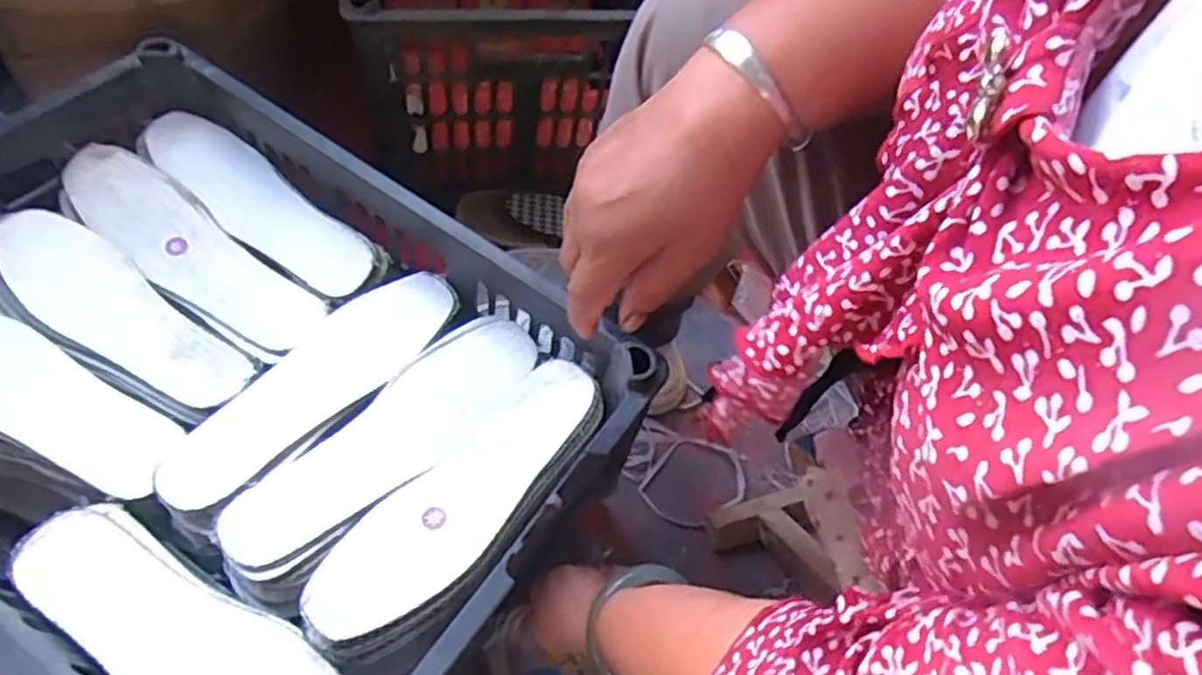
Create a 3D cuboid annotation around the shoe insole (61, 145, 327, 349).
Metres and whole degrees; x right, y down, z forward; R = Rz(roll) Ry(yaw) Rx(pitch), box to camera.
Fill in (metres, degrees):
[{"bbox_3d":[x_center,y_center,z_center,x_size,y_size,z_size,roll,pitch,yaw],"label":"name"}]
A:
[{"bbox_3d":[-0.312,-0.067,0.529,0.234,0.042,0.067,33,64,18],"label":"shoe insole"}]

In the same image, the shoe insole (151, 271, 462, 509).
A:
[{"bbox_3d":[-0.198,0.029,0.490,0.067,0.018,0.223,37,65,20],"label":"shoe insole"}]

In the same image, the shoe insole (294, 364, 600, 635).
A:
[{"bbox_3d":[-0.082,0.092,0.435,0.069,0.027,0.216,37,65,20],"label":"shoe insole"}]

